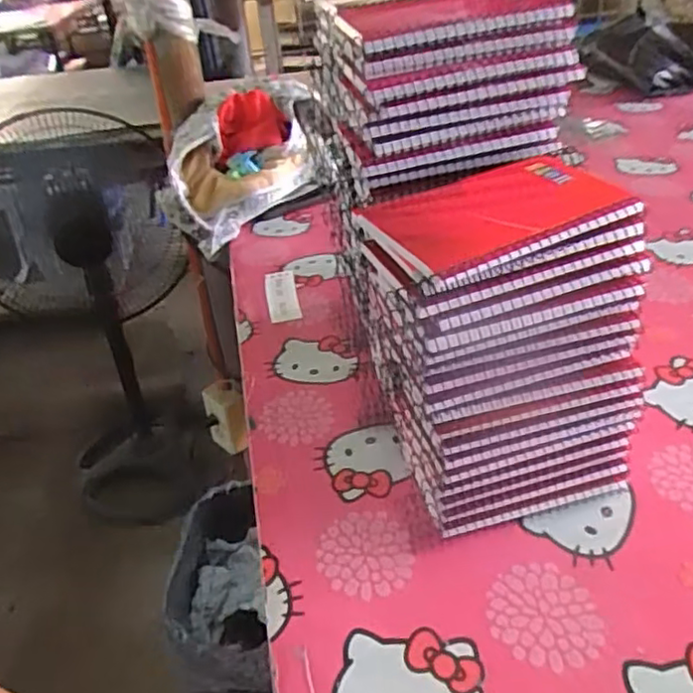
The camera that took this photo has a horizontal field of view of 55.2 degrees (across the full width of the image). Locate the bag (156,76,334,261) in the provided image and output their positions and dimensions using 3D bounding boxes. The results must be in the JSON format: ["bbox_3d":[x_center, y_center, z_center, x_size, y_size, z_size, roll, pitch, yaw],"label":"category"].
[{"bbox_3d":[-0.140,-0.258,0.910,0.229,0.140,0.197,-20,37,-19],"label":"bag"}]

